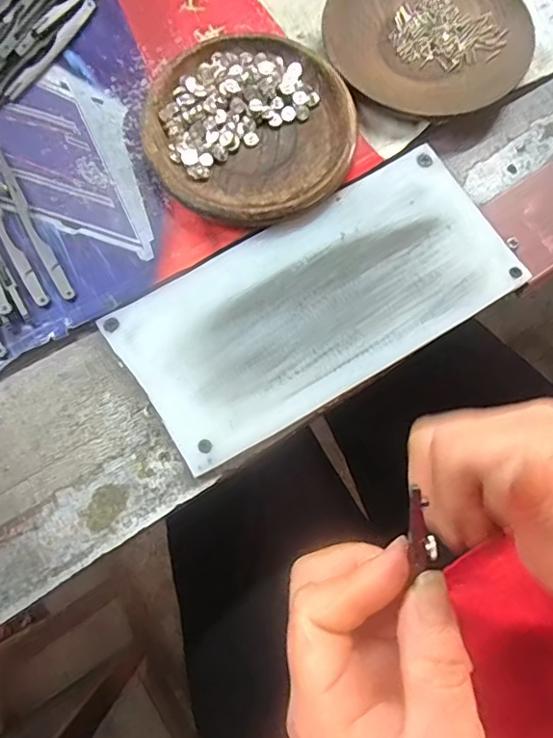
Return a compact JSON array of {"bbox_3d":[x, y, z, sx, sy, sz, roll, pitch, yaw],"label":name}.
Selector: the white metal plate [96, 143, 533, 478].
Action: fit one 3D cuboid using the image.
[{"bbox_3d":[0.022,-0.036,0.275,0.195,0.005,0.092,-30,77,-9],"label":"white metal plate"}]

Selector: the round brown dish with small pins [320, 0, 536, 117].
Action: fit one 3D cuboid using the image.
[{"bbox_3d":[0.088,-0.194,0.316,0.113,0.014,0.107,0,74,-1],"label":"round brown dish with small pins"}]

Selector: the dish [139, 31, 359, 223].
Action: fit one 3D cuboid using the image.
[{"bbox_3d":[-0.013,-0.129,0.293,0.109,0.014,0.110,0,74,-1],"label":"dish"}]

